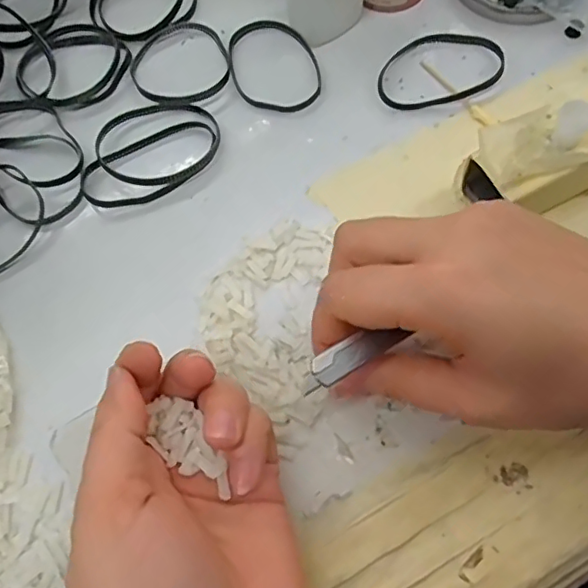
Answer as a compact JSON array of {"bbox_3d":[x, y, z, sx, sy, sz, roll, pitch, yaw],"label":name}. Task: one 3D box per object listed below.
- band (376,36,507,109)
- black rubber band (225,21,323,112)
[{"bbox_3d":[0.080,-0.123,0.310,0.073,0.007,0.046,-10,66,2],"label":"band"},{"bbox_3d":[-0.011,-0.128,0.317,0.049,0.004,0.066,-22,67,-6],"label":"black rubber band"}]

